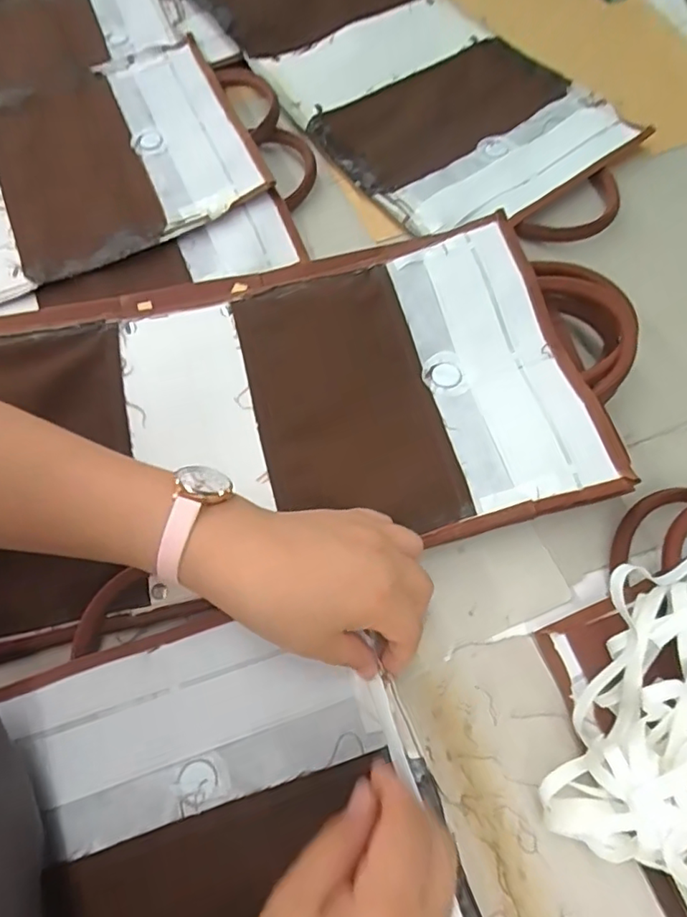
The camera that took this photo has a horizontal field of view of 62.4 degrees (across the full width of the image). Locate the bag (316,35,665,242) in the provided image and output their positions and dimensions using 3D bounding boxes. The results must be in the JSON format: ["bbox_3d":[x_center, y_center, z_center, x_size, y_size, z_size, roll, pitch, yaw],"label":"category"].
[{"bbox_3d":[0.137,-0.292,0.527,0.248,0.021,0.258,-33,70,-14],"label":"bag"}]

